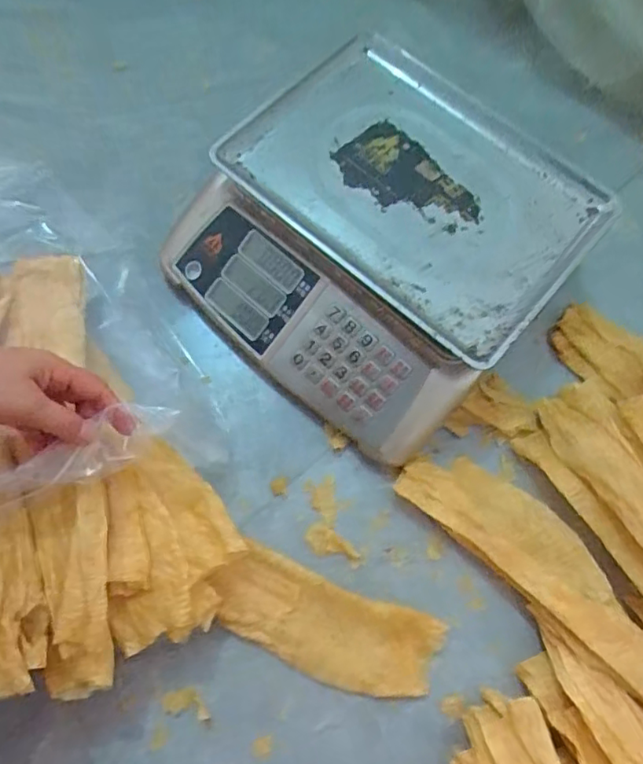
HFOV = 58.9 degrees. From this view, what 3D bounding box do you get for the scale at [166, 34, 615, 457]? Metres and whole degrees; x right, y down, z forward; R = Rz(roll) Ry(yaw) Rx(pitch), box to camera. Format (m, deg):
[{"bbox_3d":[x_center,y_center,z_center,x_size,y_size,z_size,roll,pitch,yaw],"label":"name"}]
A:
[{"bbox_3d":[0.065,-0.152,0.590,0.334,0.124,0.356,41,74,11],"label":"scale"}]

